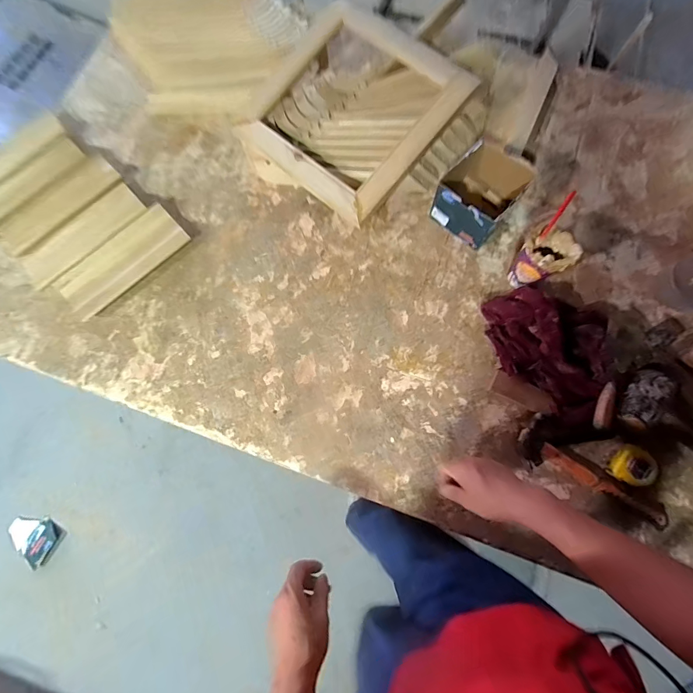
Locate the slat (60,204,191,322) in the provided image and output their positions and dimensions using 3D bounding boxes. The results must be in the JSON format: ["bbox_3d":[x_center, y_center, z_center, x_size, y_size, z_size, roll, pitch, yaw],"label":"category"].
[{"bbox_3d":[-0.457,-0.172,0.767,0.267,0.008,0.089,-46,100,-9],"label":"slat"}]

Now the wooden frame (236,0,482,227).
[{"bbox_3d":[0.009,-0.519,0.772,0.401,0.054,0.409,41,88,15],"label":"wooden frame"}]

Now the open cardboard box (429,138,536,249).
[{"bbox_3d":[0.273,-0.306,0.752,0.137,0.117,0.151,40,81,8],"label":"open cardboard box"}]

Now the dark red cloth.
[{"bbox_3d":[0.401,0.006,0.703,0.188,0.076,0.273,-24,79,-5],"label":"dark red cloth"}]

